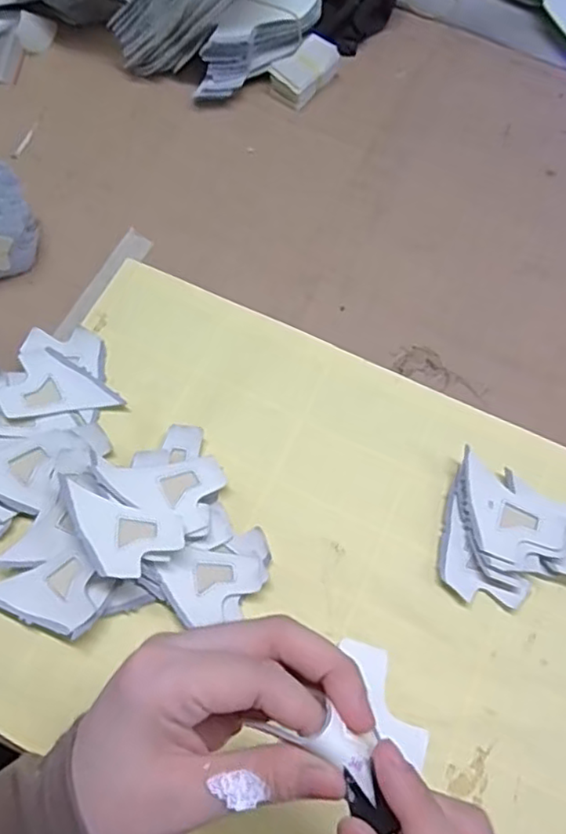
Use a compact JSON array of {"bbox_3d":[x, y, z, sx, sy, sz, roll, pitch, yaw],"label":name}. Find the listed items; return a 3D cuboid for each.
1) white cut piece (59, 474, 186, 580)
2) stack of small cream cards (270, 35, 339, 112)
[{"bbox_3d":[-0.100,0.069,0.372,0.078,0.004,0.047,19,55,-5],"label":"white cut piece"},{"bbox_3d":[0.018,-0.301,0.550,0.036,0.028,0.063,37,72,12],"label":"stack of small cream cards"}]

